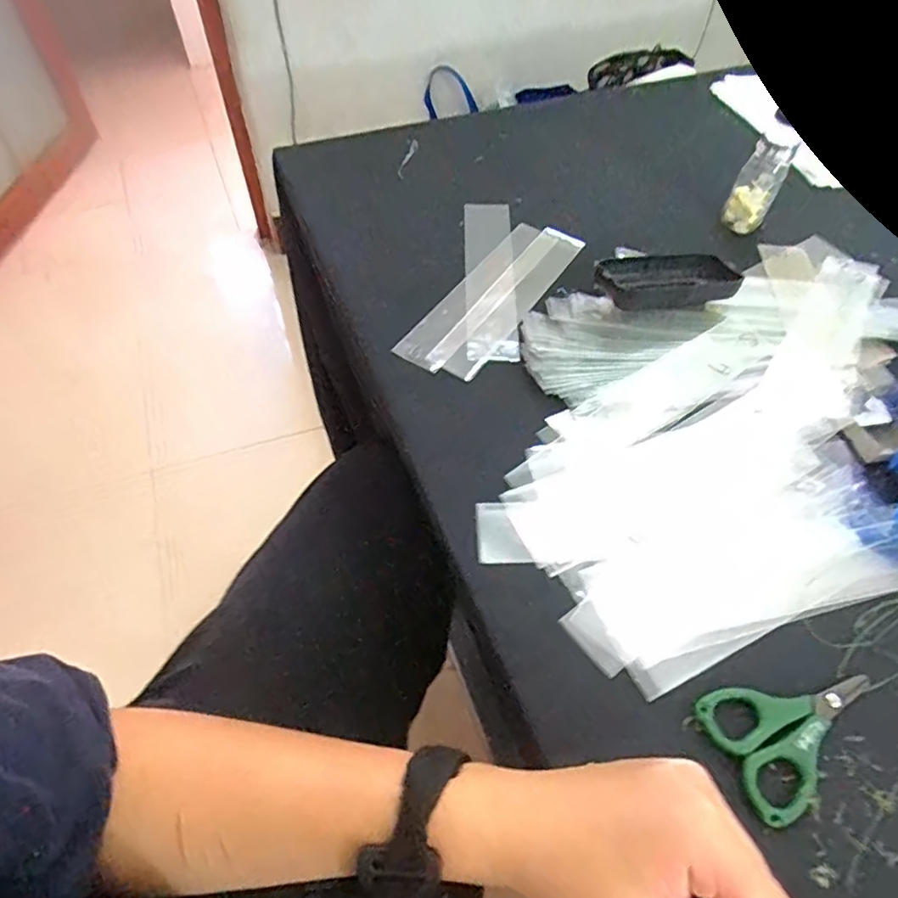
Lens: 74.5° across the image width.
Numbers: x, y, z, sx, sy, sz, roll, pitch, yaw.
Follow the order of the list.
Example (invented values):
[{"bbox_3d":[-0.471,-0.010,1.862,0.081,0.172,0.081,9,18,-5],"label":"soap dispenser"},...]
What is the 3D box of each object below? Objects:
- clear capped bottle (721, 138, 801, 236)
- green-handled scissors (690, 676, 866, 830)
[{"bbox_3d":[0.269,-0.229,0.517,0.035,0.073,0.032,26,60,15],"label":"clear capped bottle"},{"bbox_3d":[0.180,0.140,0.302,0.092,0.007,0.060,-21,59,-15],"label":"green-handled scissors"}]

